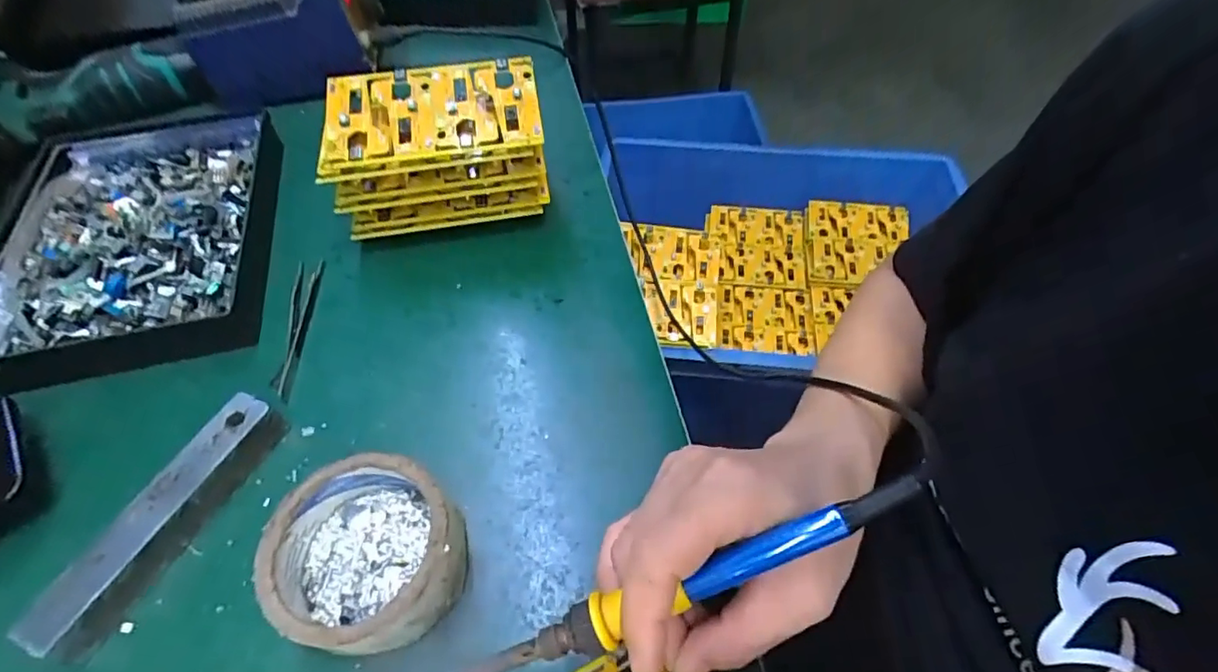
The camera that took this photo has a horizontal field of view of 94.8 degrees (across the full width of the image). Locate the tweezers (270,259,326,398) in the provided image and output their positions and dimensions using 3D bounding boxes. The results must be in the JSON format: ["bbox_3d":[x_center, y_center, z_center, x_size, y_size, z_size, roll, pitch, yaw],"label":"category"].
[{"bbox_3d":[-0.214,-0.010,0.383,0.016,0.010,0.108,-4,54,-3],"label":"tweezers"}]

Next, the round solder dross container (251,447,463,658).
[{"bbox_3d":[-0.117,0.108,0.275,0.085,0.045,0.085,0,54,0],"label":"round solder dross container"}]

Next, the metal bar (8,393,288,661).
[{"bbox_3d":[-0.231,0.094,0.296,0.026,0.029,0.136,21,56,15],"label":"metal bar"}]

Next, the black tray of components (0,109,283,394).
[{"bbox_3d":[-0.348,-0.076,0.413,0.183,0.040,0.230,-15,55,-11],"label":"black tray of components"}]

